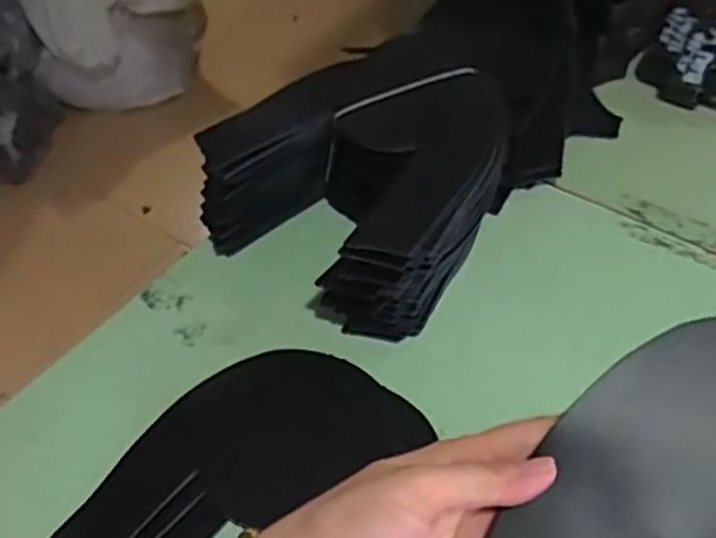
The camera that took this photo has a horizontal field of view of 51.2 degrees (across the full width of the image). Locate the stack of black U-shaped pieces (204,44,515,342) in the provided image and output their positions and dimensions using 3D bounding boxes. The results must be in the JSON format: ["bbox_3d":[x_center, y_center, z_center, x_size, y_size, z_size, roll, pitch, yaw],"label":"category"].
[{"bbox_3d":[0.013,-0.073,0.644,0.198,0.102,0.222,26,56,26],"label":"stack of black U-shaped pieces"}]

